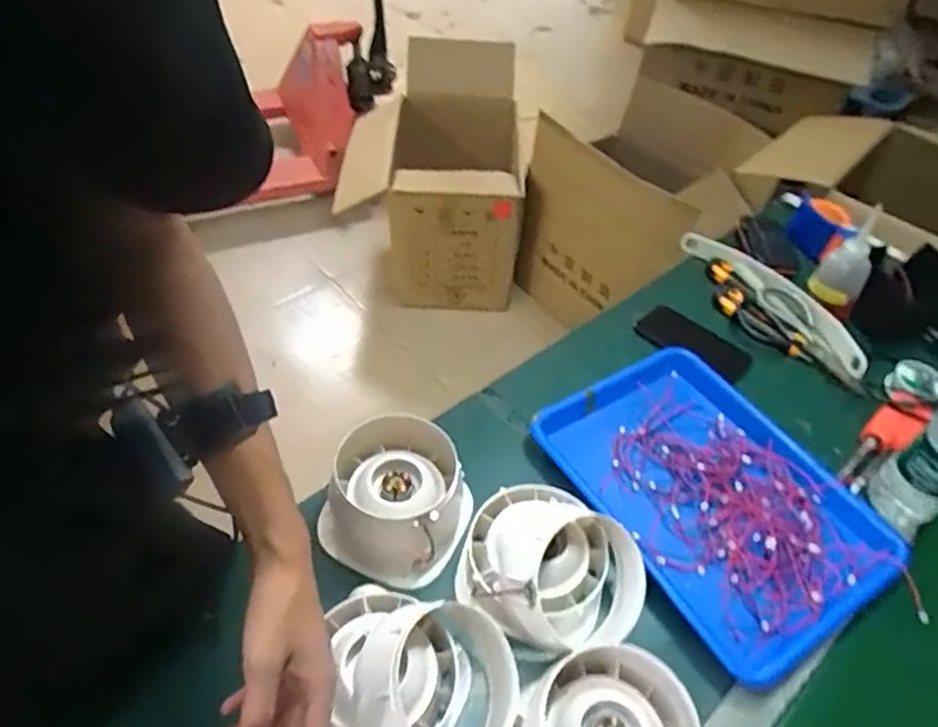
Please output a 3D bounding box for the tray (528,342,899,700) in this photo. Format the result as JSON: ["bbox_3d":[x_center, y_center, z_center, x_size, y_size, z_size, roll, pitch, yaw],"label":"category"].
[{"bbox_3d":[0.254,0.135,0.690,0.242,0.032,0.333,-25,56,-23],"label":"tray"}]

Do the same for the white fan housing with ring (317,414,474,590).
[{"bbox_3d":[-0.072,0.134,0.627,0.125,0.111,0.122,3,48,-3],"label":"white fan housing with ring"}]

